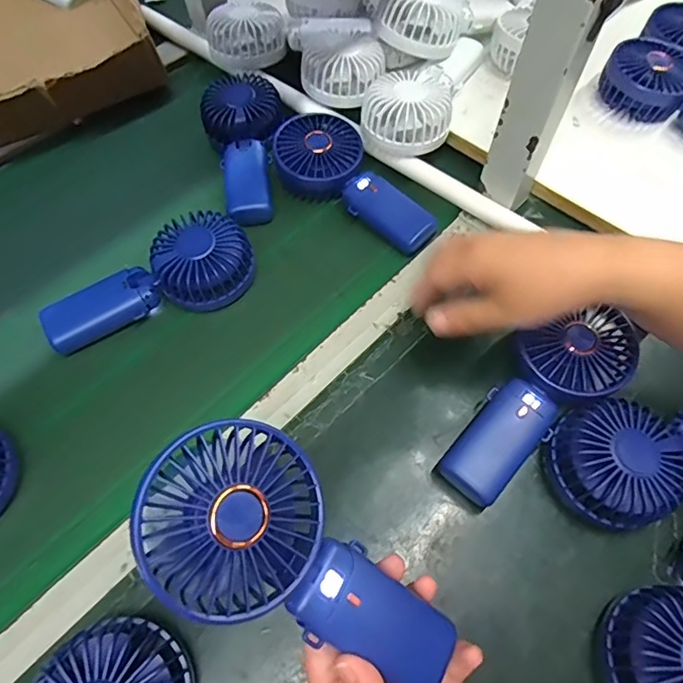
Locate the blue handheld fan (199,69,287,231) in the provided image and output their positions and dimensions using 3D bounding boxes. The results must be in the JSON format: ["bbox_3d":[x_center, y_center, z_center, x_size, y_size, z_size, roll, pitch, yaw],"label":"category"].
[{"bbox_3d":[-0.095,-0.207,0.530,0.091,0.041,0.206,-10,61,-5],"label":"blue handheld fan"}]

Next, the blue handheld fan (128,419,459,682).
[{"bbox_3d":[-0.017,0.114,0.257,0.178,0.043,0.083,42,67,-5],"label":"blue handheld fan"}]

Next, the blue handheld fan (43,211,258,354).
[{"bbox_3d":[-0.167,-0.055,0.453,0.178,0.047,0.081,-19,63,-10],"label":"blue handheld fan"}]

